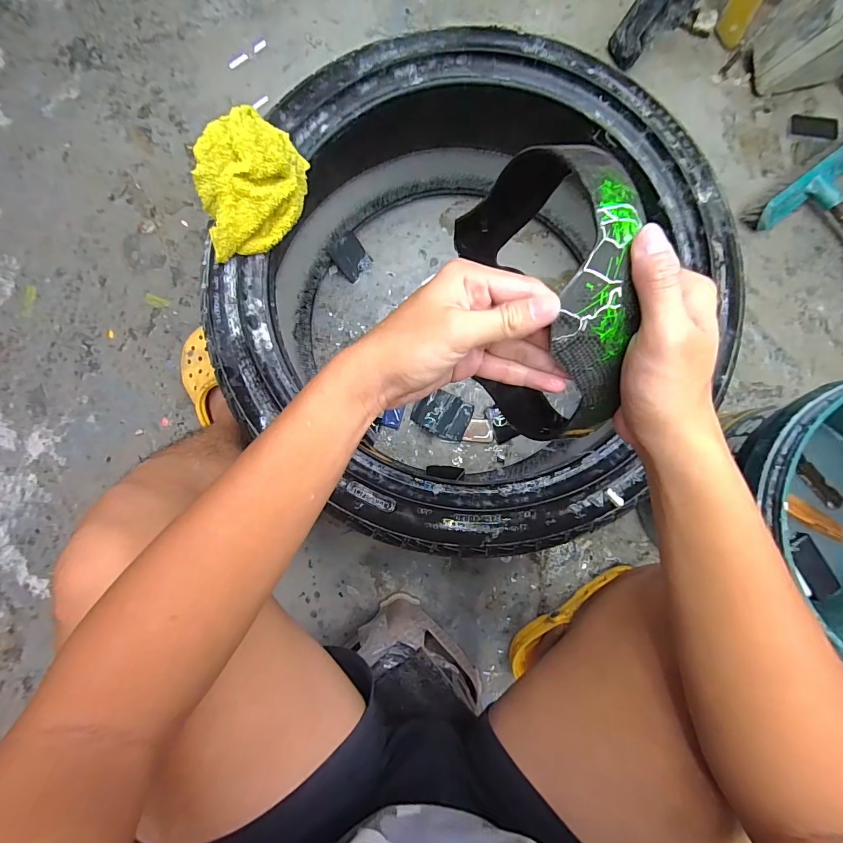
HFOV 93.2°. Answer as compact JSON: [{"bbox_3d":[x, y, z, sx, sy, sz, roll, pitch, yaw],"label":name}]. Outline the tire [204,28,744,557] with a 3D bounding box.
[{"bbox_3d":[0.043,-0.186,0.603,0.645,0.256,0.606,0,85,-1],"label":"tire"}]

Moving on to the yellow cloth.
[{"bbox_3d":[-0.198,-0.266,0.450,0.104,0.081,0.162,5,85,0],"label":"yellow cloth"}]

